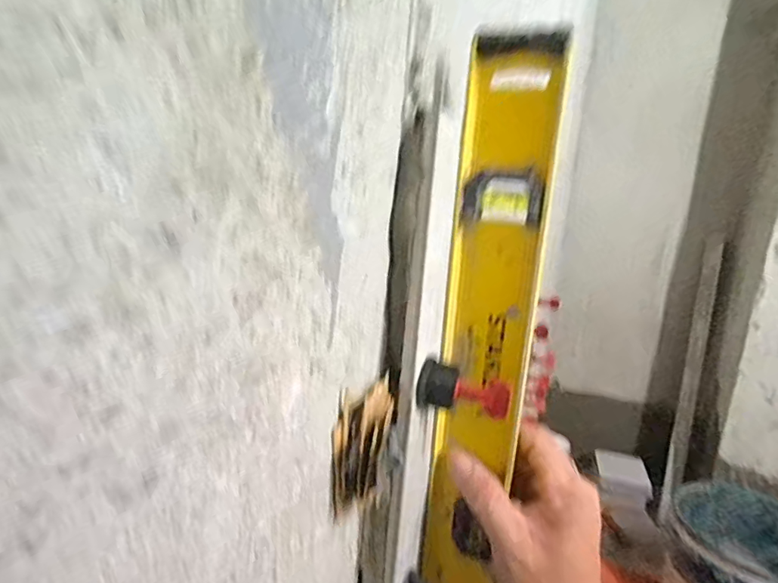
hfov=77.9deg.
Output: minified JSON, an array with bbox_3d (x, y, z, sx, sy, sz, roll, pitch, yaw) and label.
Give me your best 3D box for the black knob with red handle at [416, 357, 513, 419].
[{"bbox_3d":[0.043,0.056,0.273,0.051,0.021,0.019,9,13,17],"label":"black knob with red handle"}]

